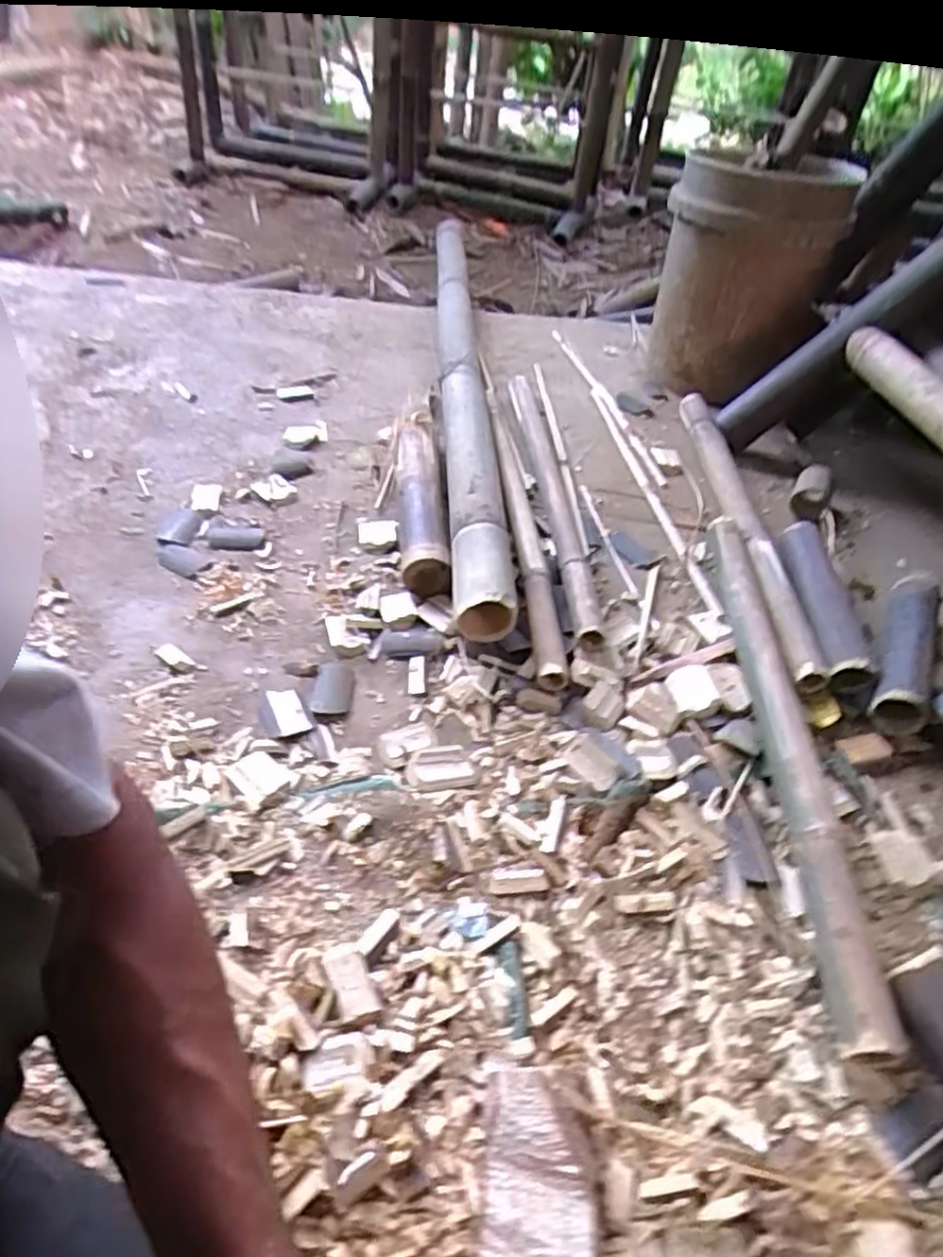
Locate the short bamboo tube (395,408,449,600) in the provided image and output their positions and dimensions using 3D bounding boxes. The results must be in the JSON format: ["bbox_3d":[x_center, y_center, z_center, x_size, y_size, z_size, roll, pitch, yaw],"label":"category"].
[{"bbox_3d":[-0.073,-0.180,0.982,0.065,0.061,0.350,0,45,-7],"label":"short bamboo tube"}]

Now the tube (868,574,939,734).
[{"bbox_3d":[0.523,0.018,0.865,0.057,0.060,0.271,24,47,16],"label":"tube"}]

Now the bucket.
[{"bbox_3d":[0.483,-0.628,1.312,0.294,0.368,0.287,19,46,12],"label":"bucket"}]

